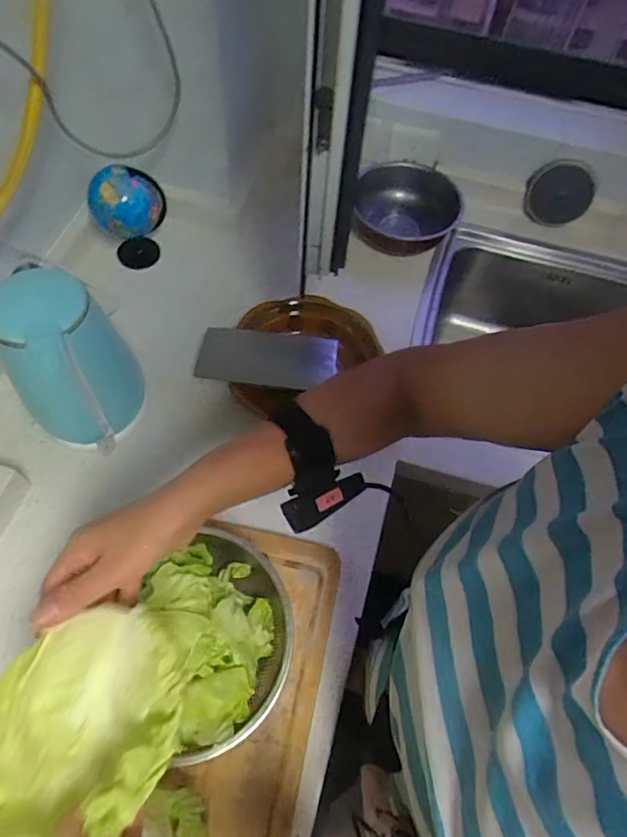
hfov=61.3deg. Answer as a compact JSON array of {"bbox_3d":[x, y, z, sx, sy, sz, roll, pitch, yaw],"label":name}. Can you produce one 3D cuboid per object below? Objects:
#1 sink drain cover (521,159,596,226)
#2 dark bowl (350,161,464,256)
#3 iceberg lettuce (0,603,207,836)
[{"bbox_3d":[0.433,-0.395,0.929,0.112,0.105,0.022,6,24,1],"label":"sink drain cover"},{"bbox_3d":[0.168,-0.354,0.929,0.191,0.092,0.183,1,61,-3],"label":"dark bowl"},{"bbox_3d":[-0.156,0.210,0.374,0.121,0.070,0.148,10,61,2],"label":"iceberg lettuce"}]

